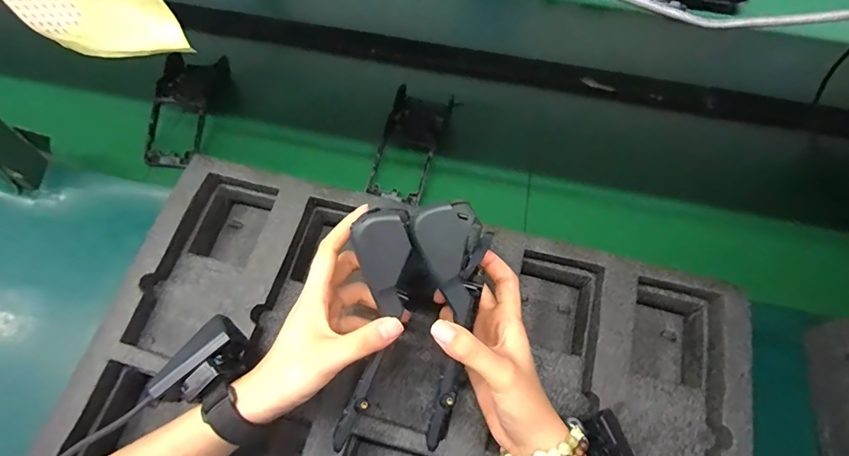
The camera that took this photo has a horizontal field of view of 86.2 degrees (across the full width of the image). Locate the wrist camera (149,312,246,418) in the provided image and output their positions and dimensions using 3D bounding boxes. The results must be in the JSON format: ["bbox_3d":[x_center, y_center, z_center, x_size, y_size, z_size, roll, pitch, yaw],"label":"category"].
[{"bbox_3d":[-0.167,0.104,0.343,0.041,0.021,0.069,33,67,15],"label":"wrist camera"}]

